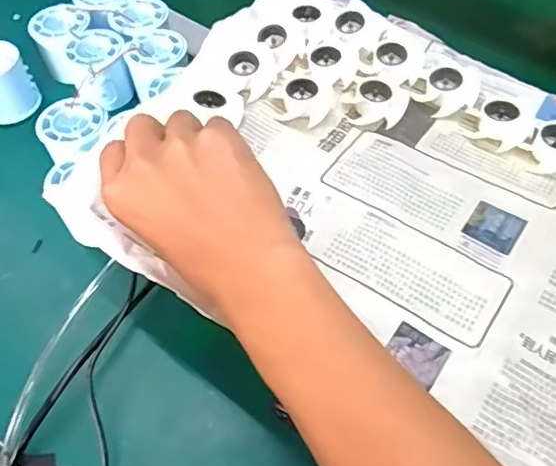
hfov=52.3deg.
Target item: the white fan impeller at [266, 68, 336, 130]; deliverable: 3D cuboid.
[{"bbox_3d":[0.017,-0.098,0.394,0.043,0.016,0.045,-1,56,1],"label":"white fan impeller"}]

